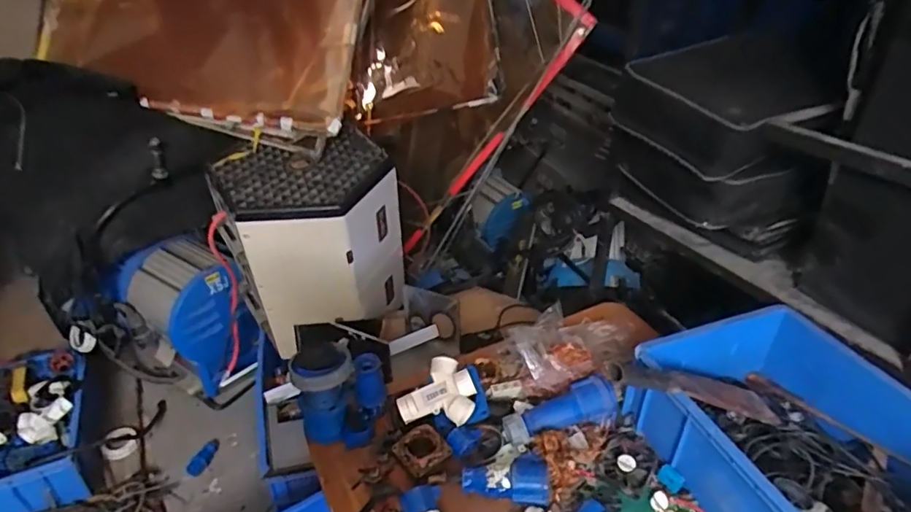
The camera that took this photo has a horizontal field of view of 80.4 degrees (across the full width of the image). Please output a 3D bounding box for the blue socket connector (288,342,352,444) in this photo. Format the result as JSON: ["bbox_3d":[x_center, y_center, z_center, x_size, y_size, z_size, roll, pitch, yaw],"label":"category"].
[{"bbox_3d":[-0.244,0.251,1.012,0.109,0.161,0.106,-14,36,-21],"label":"blue socket connector"}]

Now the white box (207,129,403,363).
[{"bbox_3d":[-0.400,-0.034,1.599,0.479,0.514,0.311,-6,34,-9],"label":"white box"}]

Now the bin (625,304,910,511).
[{"bbox_3d":[0.574,0.301,0.848,0.415,0.186,0.480,-10,35,-15],"label":"bin"}]

